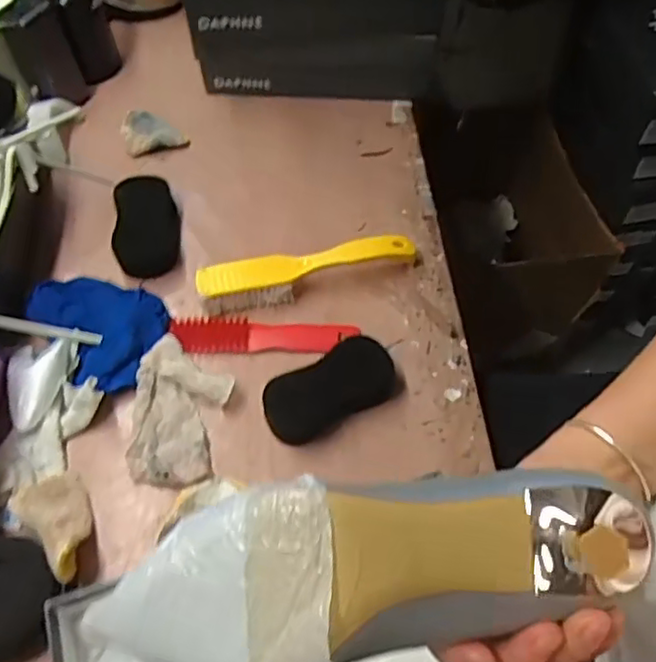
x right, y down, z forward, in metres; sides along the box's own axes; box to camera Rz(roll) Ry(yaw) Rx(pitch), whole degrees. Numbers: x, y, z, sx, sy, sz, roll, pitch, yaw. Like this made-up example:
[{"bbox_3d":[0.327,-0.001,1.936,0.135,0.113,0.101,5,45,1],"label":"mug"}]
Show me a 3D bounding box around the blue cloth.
[{"bbox_3d":[-0.235,-0.009,0.652,0.140,0.027,0.114,25,61,16],"label":"blue cloth"}]

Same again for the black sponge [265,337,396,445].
[{"bbox_3d":[0.002,0.054,0.613,0.128,0.029,0.060,-26,61,-15],"label":"black sponge"}]

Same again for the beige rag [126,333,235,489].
[{"bbox_3d":[-0.139,0.072,0.607,0.087,0.016,0.139,2,58,2],"label":"beige rag"}]

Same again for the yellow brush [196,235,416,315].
[{"bbox_3d":[-0.020,-0.062,0.677,0.227,0.043,0.044,-10,58,-5],"label":"yellow brush"}]

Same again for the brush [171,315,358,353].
[{"bbox_3d":[-0.066,0.004,0.658,0.184,0.012,0.039,1,58,2],"label":"brush"}]

